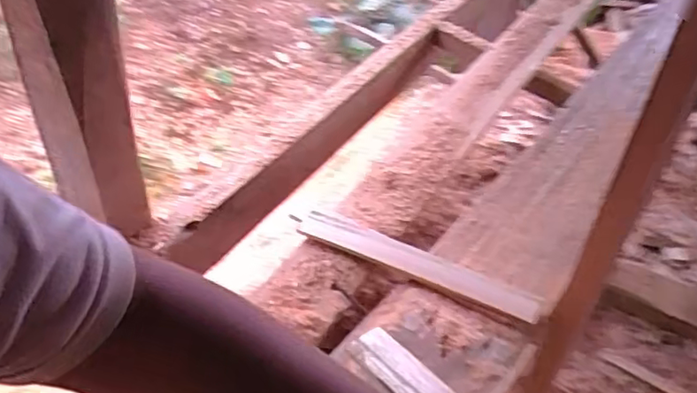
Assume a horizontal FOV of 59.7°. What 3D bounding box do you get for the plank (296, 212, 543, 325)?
[{"bbox_3d":[0.080,0.080,0.726,0.296,0.018,0.045,20,47,14],"label":"plank"}]

